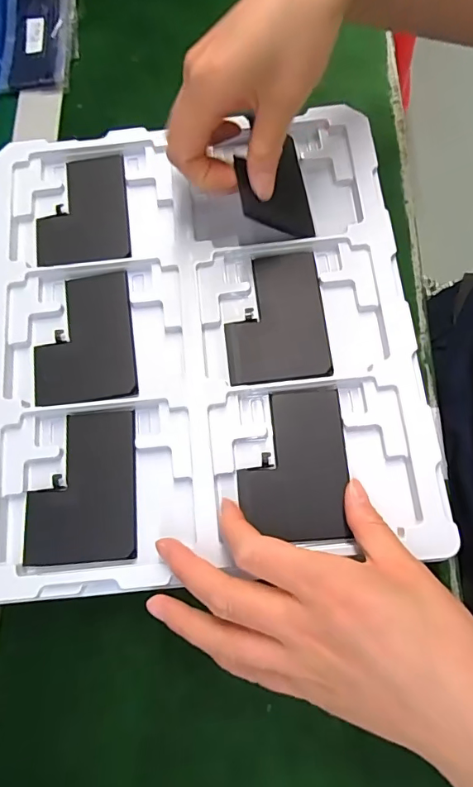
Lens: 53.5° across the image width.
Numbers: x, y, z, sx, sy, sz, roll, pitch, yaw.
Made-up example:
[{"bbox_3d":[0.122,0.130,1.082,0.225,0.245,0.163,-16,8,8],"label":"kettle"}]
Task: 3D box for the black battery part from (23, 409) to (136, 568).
[{"bbox_3d":[-0.095,0.057,0.289,0.064,0.006,0.089,-5,73,1],"label":"black battery part"}]

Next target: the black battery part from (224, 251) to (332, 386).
[{"bbox_3d":[0.025,-0.051,0.313,0.066,0.004,0.089,-7,73,0],"label":"black battery part"}]

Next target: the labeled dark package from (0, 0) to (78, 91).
[{"bbox_3d":[-0.182,-0.329,0.430,0.067,0.016,0.117,-3,73,1],"label":"labeled dark package"}]

